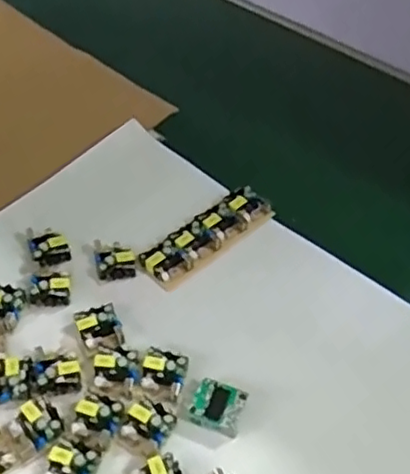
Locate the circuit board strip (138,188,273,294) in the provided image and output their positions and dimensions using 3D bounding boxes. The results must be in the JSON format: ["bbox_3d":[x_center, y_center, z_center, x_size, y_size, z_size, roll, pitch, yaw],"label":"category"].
[{"bbox_3d":[0.006,-0.003,0.601,0.138,0.015,0.041,-34,56,-27],"label":"circuit board strip"}]

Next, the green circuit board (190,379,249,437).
[{"bbox_3d":[0.010,0.129,0.492,0.036,0.023,0.032,16,50,14],"label":"green circuit board"}]

